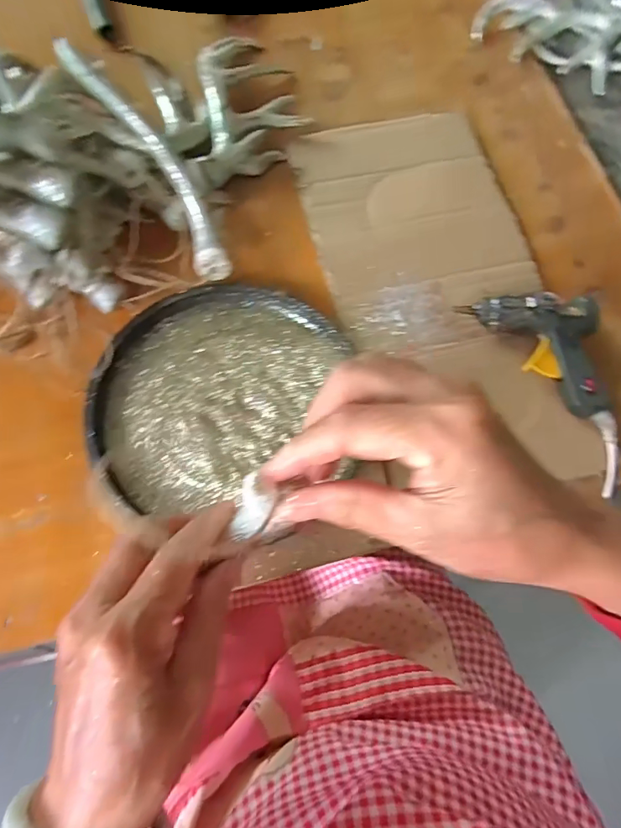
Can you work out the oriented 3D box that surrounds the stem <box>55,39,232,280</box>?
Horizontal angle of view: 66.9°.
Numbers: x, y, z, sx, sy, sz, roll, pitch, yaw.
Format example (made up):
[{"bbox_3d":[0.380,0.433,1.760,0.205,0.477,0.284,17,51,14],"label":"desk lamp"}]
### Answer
[{"bbox_3d":[-0.133,-0.207,0.385,0.034,0.024,0.217,-37,101,-14],"label":"stem"}]

